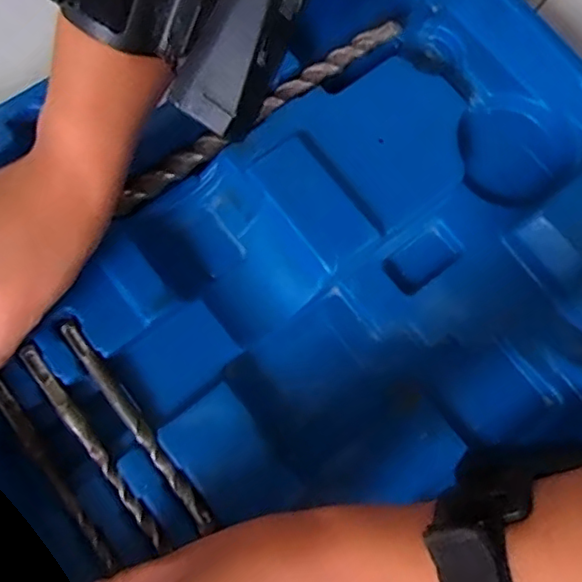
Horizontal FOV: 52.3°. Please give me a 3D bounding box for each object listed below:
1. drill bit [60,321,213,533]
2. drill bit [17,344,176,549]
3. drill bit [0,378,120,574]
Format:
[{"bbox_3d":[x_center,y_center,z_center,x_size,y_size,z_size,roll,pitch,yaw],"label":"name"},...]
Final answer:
[{"bbox_3d":[-0.086,0.073,0.327,0.009,0.010,0.135,-37,78,-11],"label":"drill bit"},{"bbox_3d":[-0.108,0.084,0.321,0.010,0.006,0.131,-37,78,-11],"label":"drill bit"},{"bbox_3d":[-0.127,0.097,0.316,0.009,0.009,0.118,-36,82,-10],"label":"drill bit"}]

